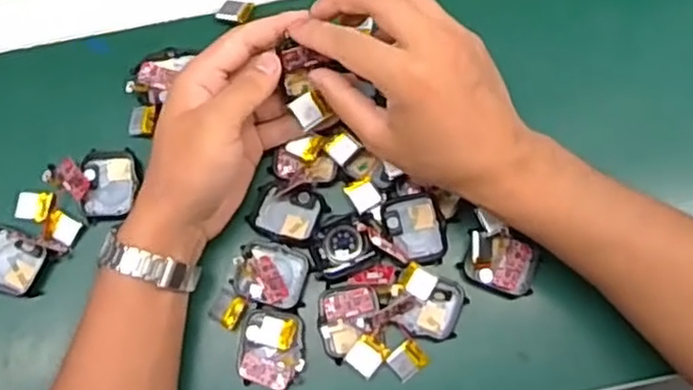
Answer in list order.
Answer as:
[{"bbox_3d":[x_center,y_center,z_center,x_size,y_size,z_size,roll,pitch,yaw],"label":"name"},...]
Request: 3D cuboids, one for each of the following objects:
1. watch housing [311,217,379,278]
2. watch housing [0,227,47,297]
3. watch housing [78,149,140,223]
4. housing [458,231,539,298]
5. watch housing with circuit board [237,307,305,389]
[{"bbox_3d":[-0.002,0.033,0.447,0.038,0.011,0.035,-17,77,-3],"label":"watch housing"},{"bbox_3d":[-0.216,0.042,0.448,0.045,0.009,0.037,18,78,5],"label":"watch housing"},{"bbox_3d":[-0.154,-0.007,0.463,0.034,0.014,0.045,-6,77,-1],"label":"watch housing"},{"bbox_3d":[0.097,0.043,0.444,0.045,0.016,0.035,19,78,5],"label":"housing"},{"bbox_3d":[-0.047,0.095,0.436,0.039,0.014,0.048,1,77,1],"label":"watch housing with circuit board"}]

